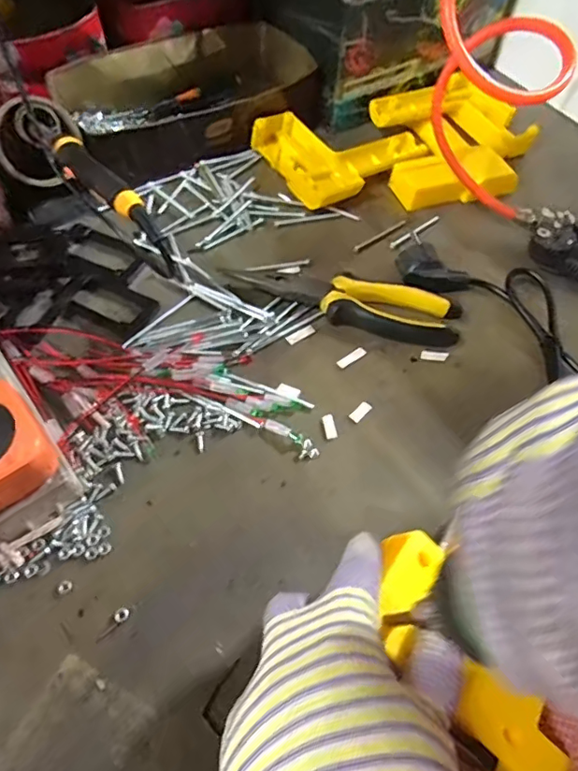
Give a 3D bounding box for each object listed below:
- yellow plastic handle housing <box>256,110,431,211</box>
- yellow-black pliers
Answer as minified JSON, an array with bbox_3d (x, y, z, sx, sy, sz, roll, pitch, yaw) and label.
[{"bbox_3d":[0.055,-0.229,0.508,0.147,0.033,0.112,-28,65,-19],"label":"yellow plastic handle housing"},{"bbox_3d":[0.044,-0.069,0.415,0.183,0.020,0.044,12,59,2],"label":"yellow-black pliers"}]

